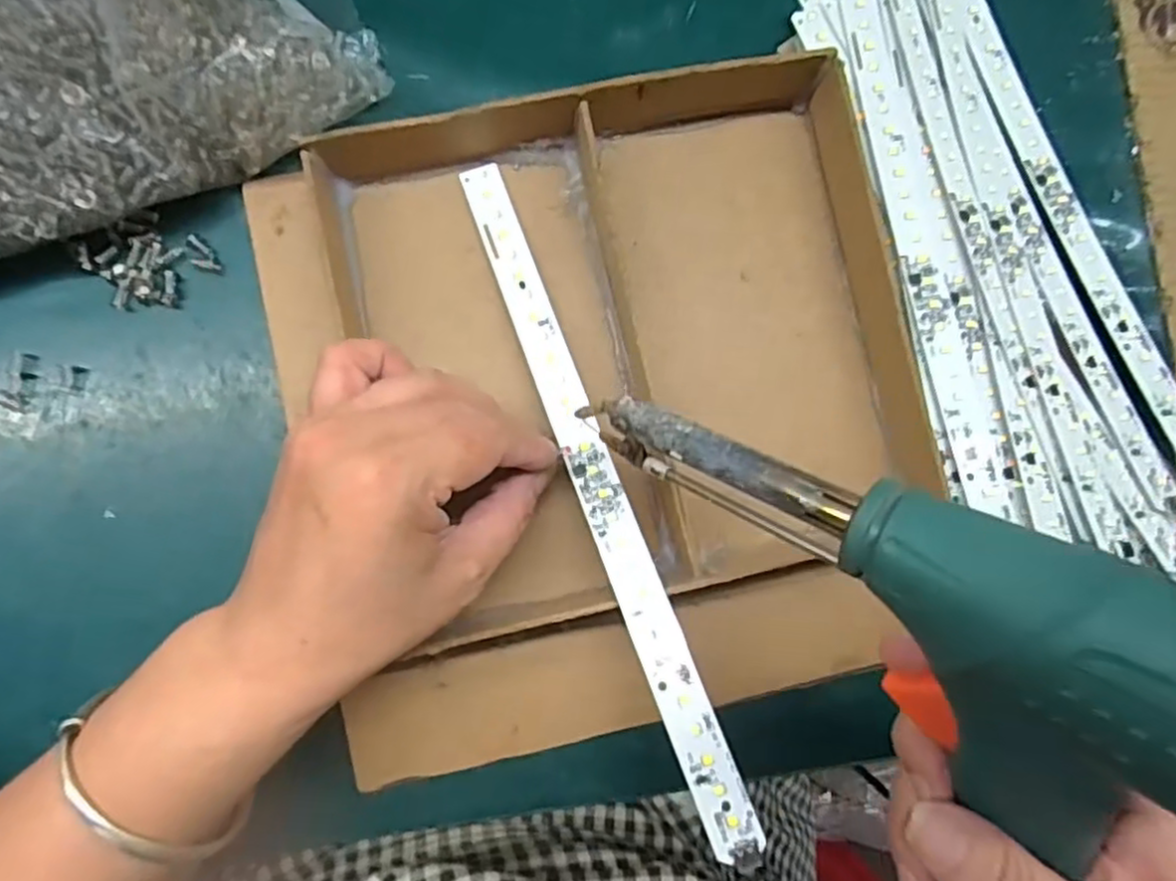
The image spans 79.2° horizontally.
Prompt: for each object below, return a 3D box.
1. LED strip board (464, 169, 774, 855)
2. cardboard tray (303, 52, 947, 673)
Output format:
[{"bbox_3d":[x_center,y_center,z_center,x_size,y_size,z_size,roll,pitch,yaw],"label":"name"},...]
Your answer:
[{"bbox_3d":[0.001,0.011,0.274,0.018,0.008,0.279,-20,73,-4],"label":"LED strip board"},{"bbox_3d":[0.019,-0.043,0.293,0.229,0.031,0.213,-12,86,-6],"label":"cardboard tray"}]

